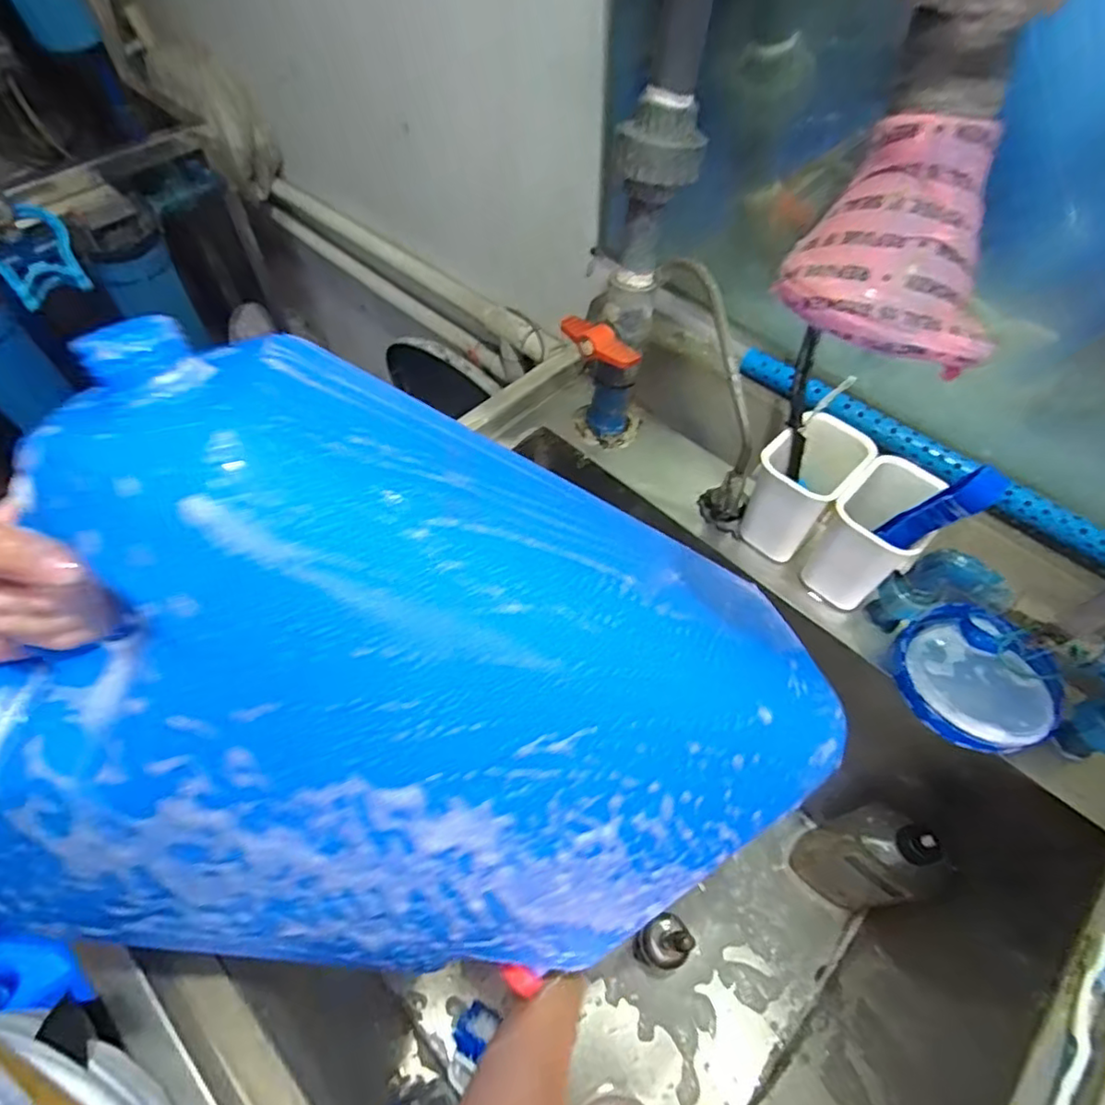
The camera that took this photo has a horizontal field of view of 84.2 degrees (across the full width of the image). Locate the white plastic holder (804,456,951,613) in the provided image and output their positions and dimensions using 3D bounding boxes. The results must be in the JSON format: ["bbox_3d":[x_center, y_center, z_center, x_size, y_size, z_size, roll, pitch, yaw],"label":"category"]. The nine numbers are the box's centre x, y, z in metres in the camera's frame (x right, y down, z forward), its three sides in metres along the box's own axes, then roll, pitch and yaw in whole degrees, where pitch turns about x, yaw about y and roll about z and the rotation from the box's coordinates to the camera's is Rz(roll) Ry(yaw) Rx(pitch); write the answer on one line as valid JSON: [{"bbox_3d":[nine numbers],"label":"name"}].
[{"bbox_3d":[0.272,-0.014,0.527,0.071,0.103,0.084,33,63,19],"label":"white plastic holder"}]

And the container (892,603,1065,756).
[{"bbox_3d":[0.346,0.102,0.502,0.108,0.039,0.119,-27,62,-16],"label":"container"}]

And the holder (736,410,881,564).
[{"bbox_3d":[0.220,-0.053,0.554,0.086,0.110,0.072,-40,66,-23],"label":"holder"}]

